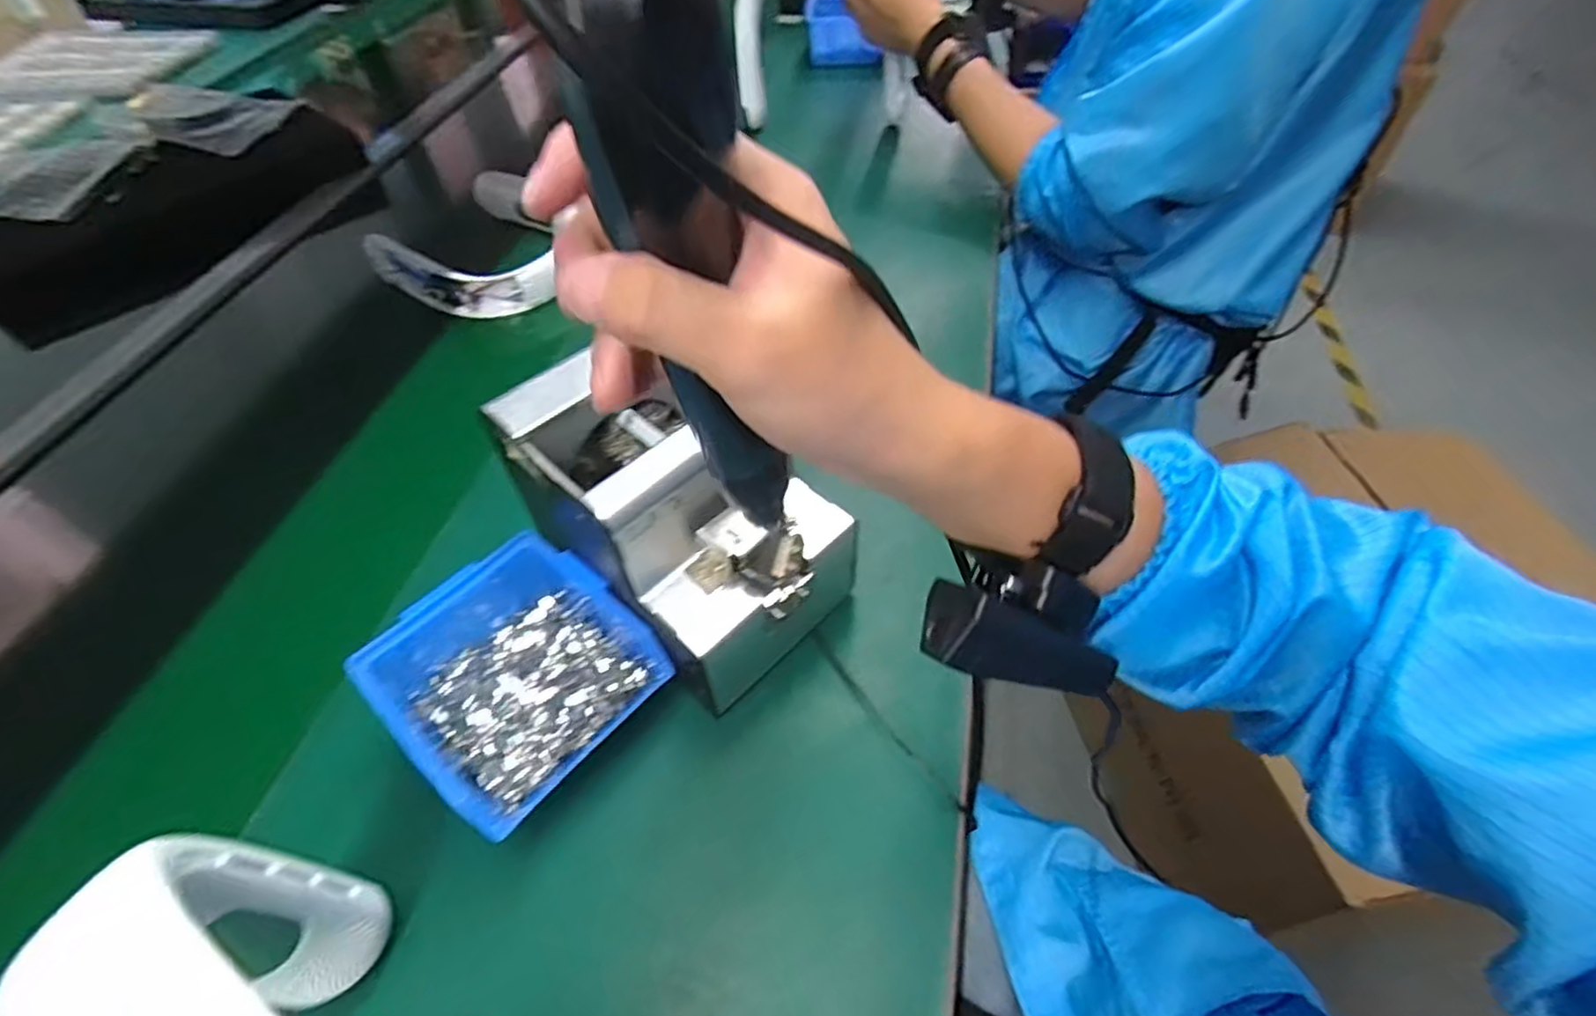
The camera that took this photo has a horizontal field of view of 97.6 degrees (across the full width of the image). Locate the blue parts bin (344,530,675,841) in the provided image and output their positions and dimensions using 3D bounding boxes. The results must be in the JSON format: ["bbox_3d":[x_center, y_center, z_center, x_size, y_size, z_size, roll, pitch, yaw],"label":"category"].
[{"bbox_3d":[-0.171,0.090,0.408,0.159,0.056,0.126,31,59,24],"label":"blue parts bin"}]

